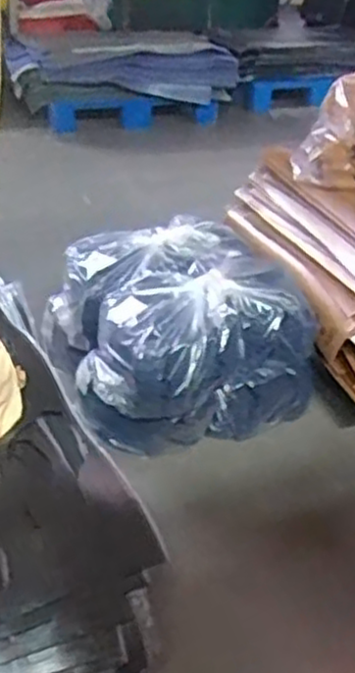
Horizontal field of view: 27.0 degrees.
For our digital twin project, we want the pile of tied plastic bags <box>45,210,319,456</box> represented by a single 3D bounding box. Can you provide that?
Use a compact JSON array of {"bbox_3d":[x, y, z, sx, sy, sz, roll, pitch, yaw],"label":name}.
[{"bbox_3d":[-0.007,-0.026,1.558,0.456,0.286,0.510,-10,33,-19],"label":"pile of tied plastic bags"}]

